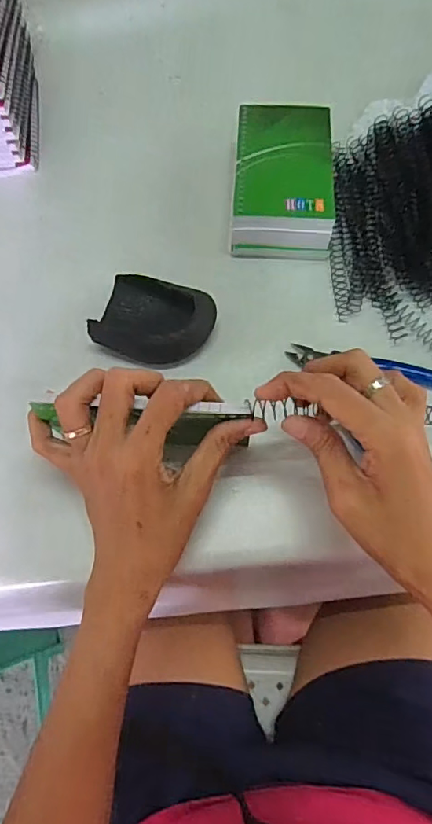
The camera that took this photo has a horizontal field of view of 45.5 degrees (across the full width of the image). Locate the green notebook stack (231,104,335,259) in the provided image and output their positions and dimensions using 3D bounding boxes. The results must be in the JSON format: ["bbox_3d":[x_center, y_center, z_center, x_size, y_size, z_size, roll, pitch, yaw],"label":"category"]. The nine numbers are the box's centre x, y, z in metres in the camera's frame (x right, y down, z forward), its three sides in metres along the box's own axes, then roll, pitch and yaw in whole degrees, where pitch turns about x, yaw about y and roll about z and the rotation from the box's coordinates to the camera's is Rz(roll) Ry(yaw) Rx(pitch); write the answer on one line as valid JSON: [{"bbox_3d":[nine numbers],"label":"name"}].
[{"bbox_3d":[0.056,-0.198,0.443,0.086,0.046,0.142,3,69,1],"label":"green notebook stack"}]

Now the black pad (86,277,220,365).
[{"bbox_3d":[-0.047,-0.069,0.404,0.083,0.031,0.064,18,70,7],"label":"black pad"}]

